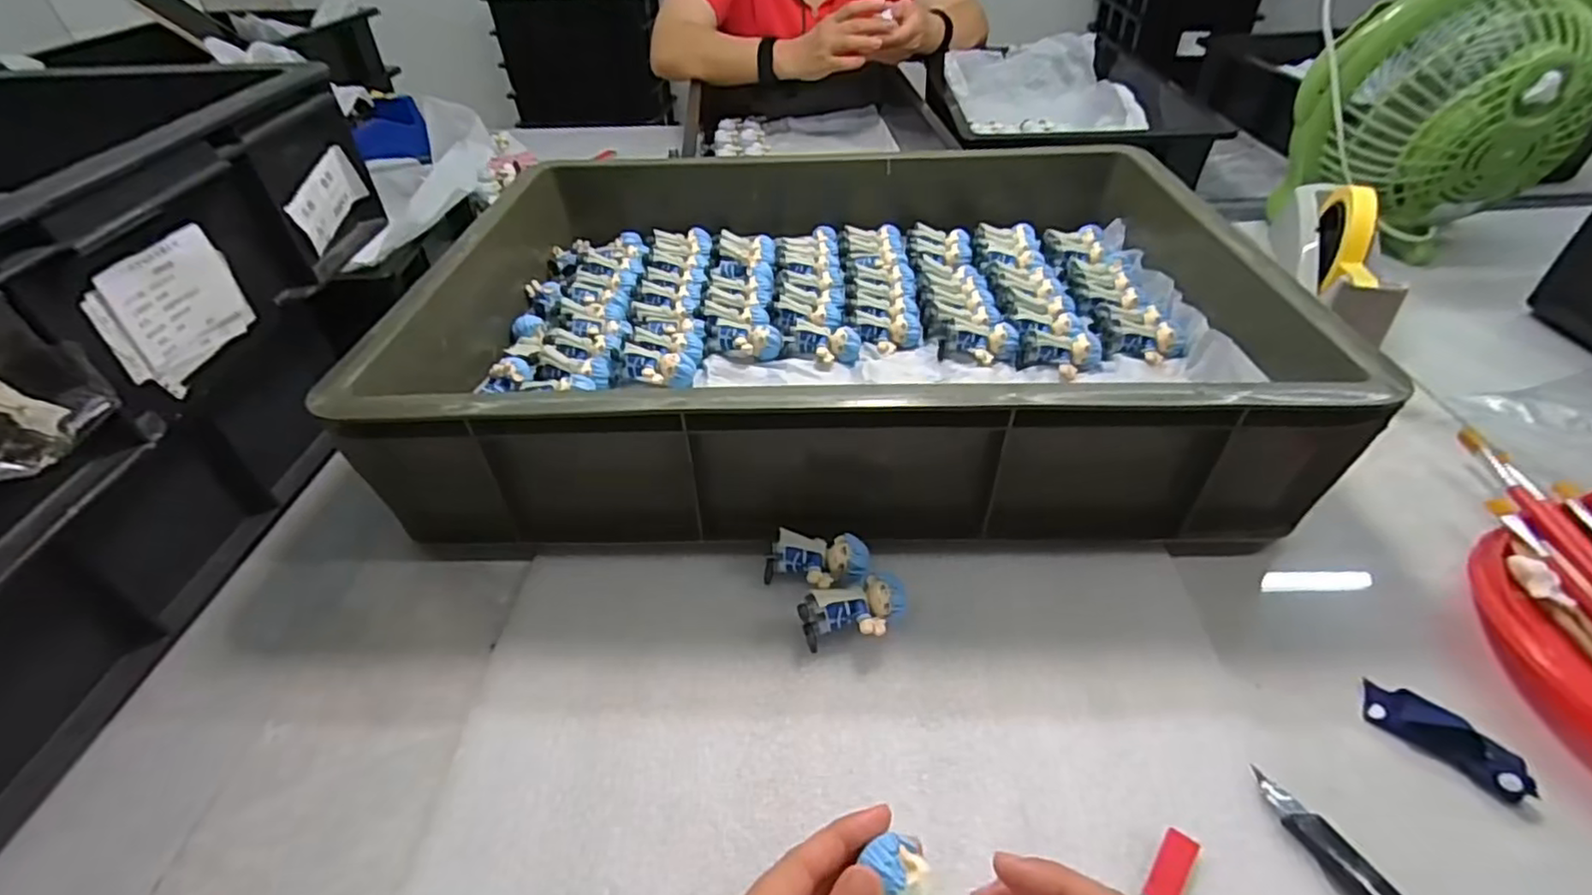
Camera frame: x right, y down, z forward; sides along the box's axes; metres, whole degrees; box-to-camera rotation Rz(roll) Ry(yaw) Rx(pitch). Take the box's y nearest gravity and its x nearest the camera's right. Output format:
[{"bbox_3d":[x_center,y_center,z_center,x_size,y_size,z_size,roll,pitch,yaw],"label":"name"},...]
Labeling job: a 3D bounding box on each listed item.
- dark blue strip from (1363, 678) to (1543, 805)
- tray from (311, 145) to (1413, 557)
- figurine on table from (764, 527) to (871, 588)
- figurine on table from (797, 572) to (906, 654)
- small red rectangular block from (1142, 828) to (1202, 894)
[{"bbox_3d":[0.319,0.143,0.331,0.021,0.017,0.065,-31,49,-28],"label":"dark blue strip"},{"bbox_3d":[0.027,-0.127,0.557,0.598,0.122,0.451,0,42,3],"label":"tray"},{"bbox_3d":[0.013,0.072,0.415,0.062,0.026,0.034,7,43,11],"label":"figurine on table"},{"bbox_3d":[0.034,0.096,0.384,0.059,0.026,0.030,-13,43,-11],"label":"figurine on table"},{"bbox_3d":[0.164,0.184,0.294,0.014,0.004,0.035,29,50,30],"label":"small red rectangular block"}]

